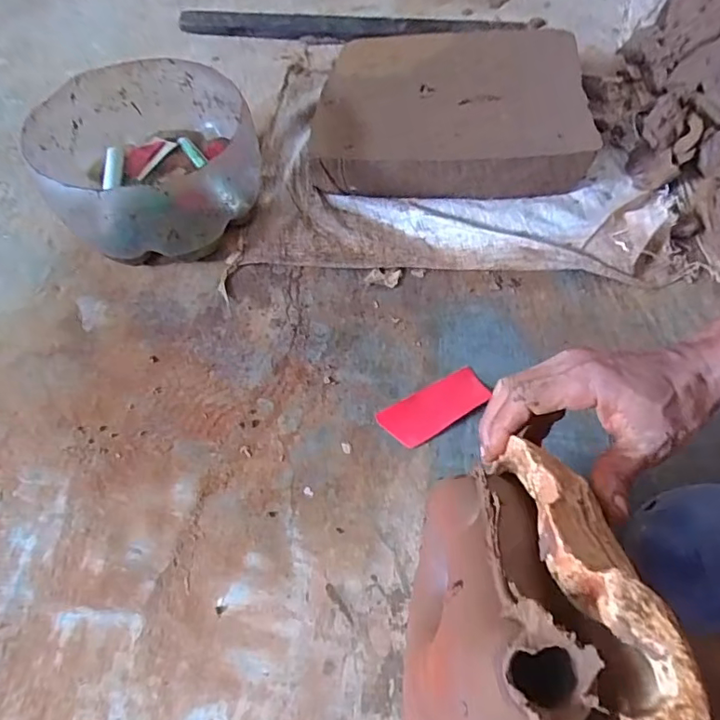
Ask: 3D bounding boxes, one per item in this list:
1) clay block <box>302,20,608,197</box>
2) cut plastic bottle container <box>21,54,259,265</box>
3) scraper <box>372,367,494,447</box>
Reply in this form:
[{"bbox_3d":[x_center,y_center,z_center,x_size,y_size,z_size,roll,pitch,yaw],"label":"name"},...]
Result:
[{"bbox_3d":[0.121,-0.343,0.702,0.338,0.079,0.288,2,58,4],"label":"clay block"},{"bbox_3d":[-0.249,-0.229,0.631,0.237,0.134,0.254,-16,59,-8],"label":"cut plastic bottle container"},{"bbox_3d":[0.075,0.046,0.520,0.111,0.004,0.048,-29,61,-15],"label":"scraper"}]

